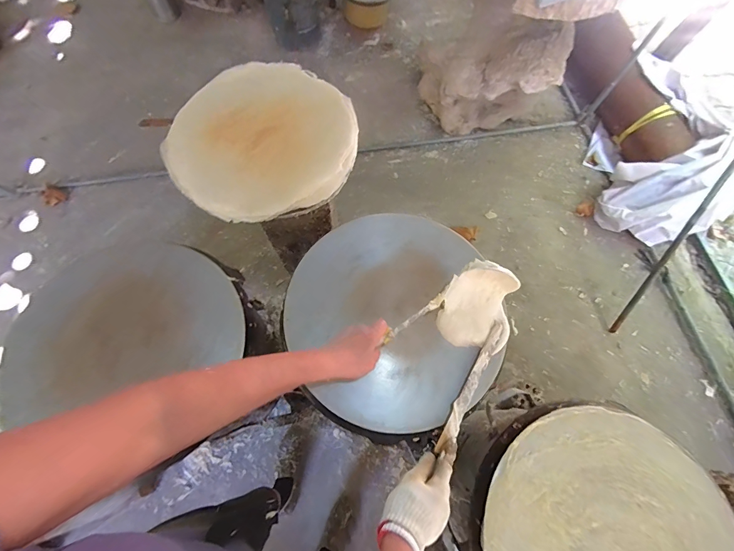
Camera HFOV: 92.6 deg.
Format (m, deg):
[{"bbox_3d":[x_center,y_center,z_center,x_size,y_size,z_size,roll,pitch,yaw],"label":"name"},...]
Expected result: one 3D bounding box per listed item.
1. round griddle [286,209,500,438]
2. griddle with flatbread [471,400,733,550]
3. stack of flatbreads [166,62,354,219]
[{"bbox_3d":[0.051,0.063,0.613,0.360,0.032,0.367,1,69,-2],"label":"round griddle"},{"bbox_3d":[0.364,0.400,0.514,0.396,0.035,0.377,40,73,13],"label":"griddle with flatbread"},{"bbox_3d":[-0.221,-0.299,0.746,0.390,0.036,0.396,2,69,-1],"label":"stack of flatbreads"}]

